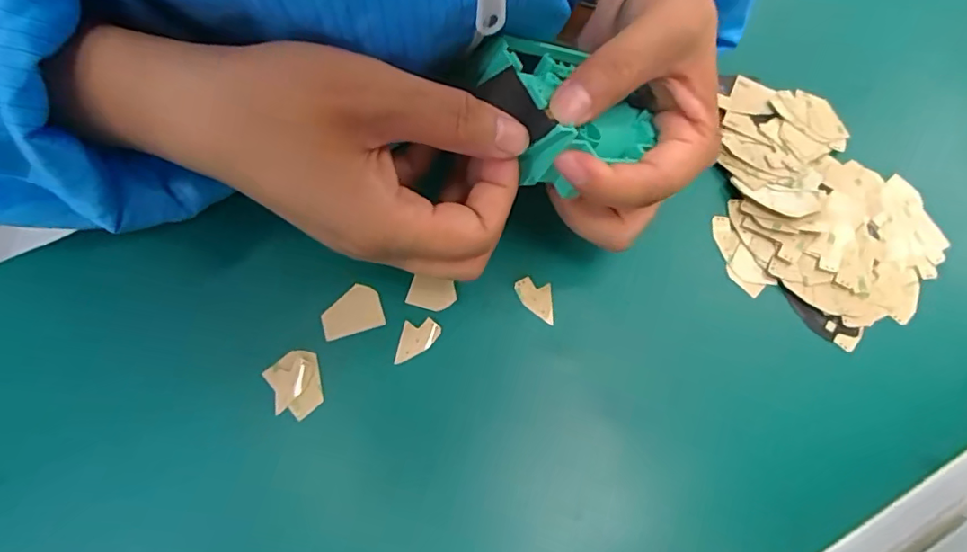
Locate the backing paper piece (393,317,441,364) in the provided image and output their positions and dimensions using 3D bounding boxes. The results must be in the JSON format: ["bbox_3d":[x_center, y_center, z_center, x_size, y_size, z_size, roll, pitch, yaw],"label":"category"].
[{"bbox_3d":[-0.032,0.032,0.264,0.017,0.004,0.023,15,76,-2],"label":"backing paper piece"}]

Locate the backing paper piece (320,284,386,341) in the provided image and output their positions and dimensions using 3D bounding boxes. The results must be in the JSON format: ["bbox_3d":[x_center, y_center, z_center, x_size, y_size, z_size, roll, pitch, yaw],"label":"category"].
[{"bbox_3d":[-0.066,0.017,0.267,0.029,0.004,0.023,-16,80,-9],"label":"backing paper piece"}]

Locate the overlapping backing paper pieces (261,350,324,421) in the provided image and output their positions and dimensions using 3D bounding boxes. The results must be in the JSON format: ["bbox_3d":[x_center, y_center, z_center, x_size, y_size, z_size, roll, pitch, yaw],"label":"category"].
[{"bbox_3d":[-0.088,0.051,0.254,0.024,0.006,0.029,-24,65,-9],"label":"overlapping backing paper pieces"}]

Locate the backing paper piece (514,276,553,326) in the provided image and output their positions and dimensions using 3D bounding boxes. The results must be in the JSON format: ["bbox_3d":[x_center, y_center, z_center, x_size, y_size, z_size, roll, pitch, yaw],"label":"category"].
[{"bbox_3d":[0.026,0.012,0.274,0.018,0.007,0.022,-3,63,1],"label":"backing paper piece"}]

